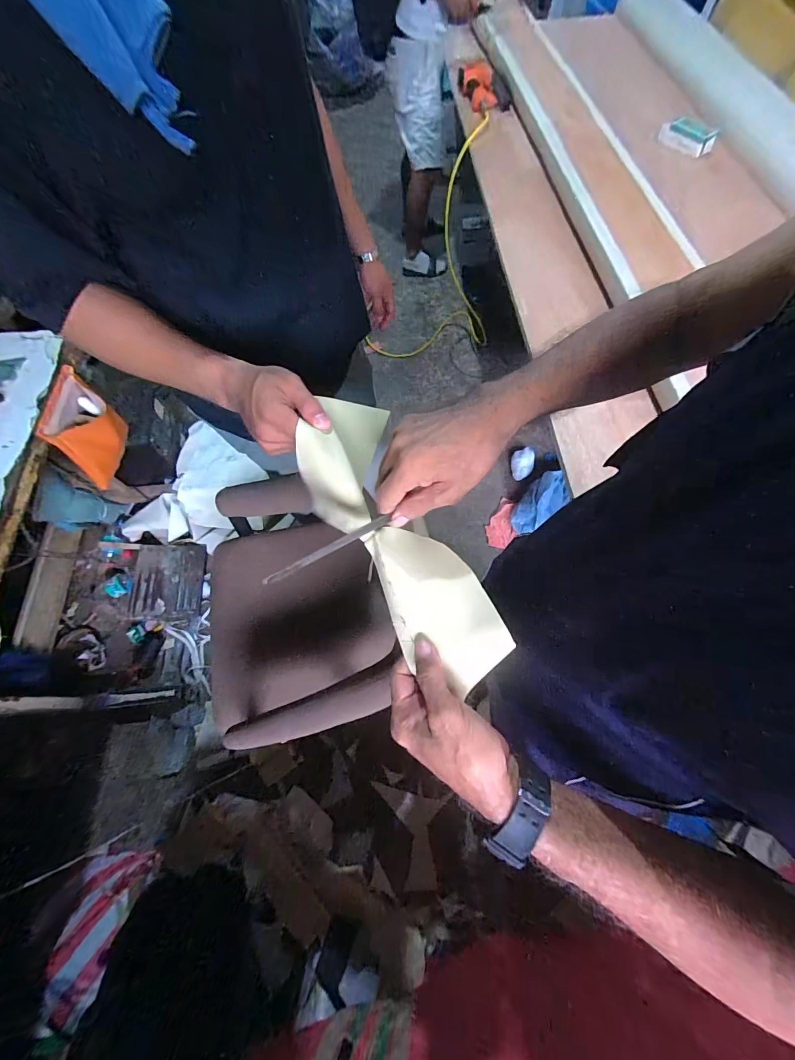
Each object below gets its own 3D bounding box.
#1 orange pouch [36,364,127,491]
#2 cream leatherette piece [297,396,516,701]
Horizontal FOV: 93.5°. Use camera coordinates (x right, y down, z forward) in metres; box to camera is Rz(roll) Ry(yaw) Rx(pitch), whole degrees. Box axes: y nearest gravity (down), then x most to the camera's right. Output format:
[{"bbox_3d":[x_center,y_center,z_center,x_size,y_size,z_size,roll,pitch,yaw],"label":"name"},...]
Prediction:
[{"bbox_3d":[-0.752,-0.237,0.913,0.093,0.181,0.203,13,67,8],"label":"orange pouch"},{"bbox_3d":[-0.007,-0.010,0.380,0.113,0.087,0.334,-27,68,-10],"label":"cream leatherette piece"}]

